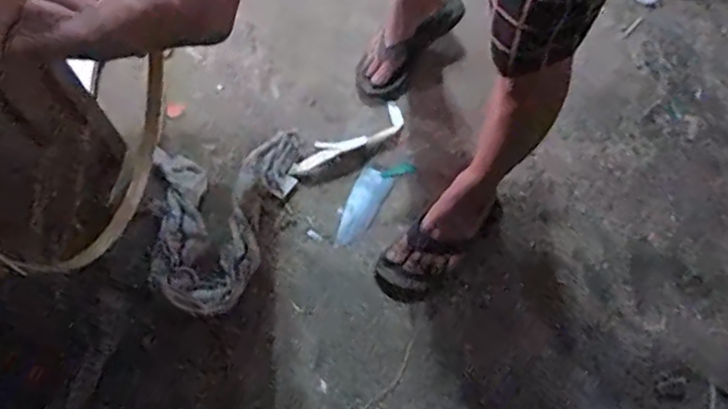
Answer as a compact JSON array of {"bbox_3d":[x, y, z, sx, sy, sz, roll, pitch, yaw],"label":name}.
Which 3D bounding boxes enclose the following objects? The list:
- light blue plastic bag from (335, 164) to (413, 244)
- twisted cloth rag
[{"bbox_3d":[0.003,-0.012,1.120,0.075,0.011,0.199,35,69,13],"label":"light blue plastic bag"},{"bbox_3d":[-0.241,0.029,1.069,0.259,0.032,0.322,-5,66,-5],"label":"twisted cloth rag"}]

